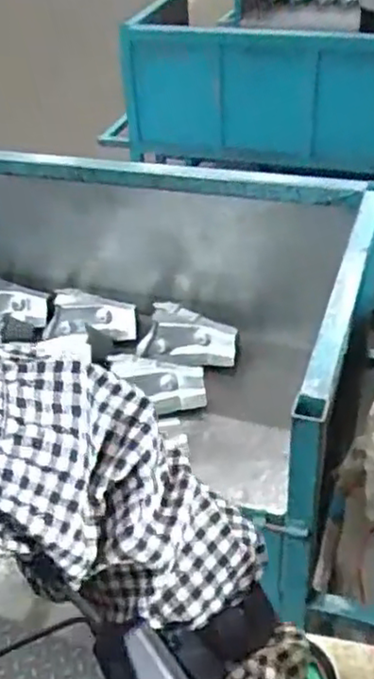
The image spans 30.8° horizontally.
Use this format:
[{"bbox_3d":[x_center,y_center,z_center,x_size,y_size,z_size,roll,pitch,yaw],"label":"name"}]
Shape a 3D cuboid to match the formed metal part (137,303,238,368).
[{"bbox_3d":[0.005,-0.006,1.467,0.203,0.119,0.036,10,8,12],"label":"formed metal part"}]

